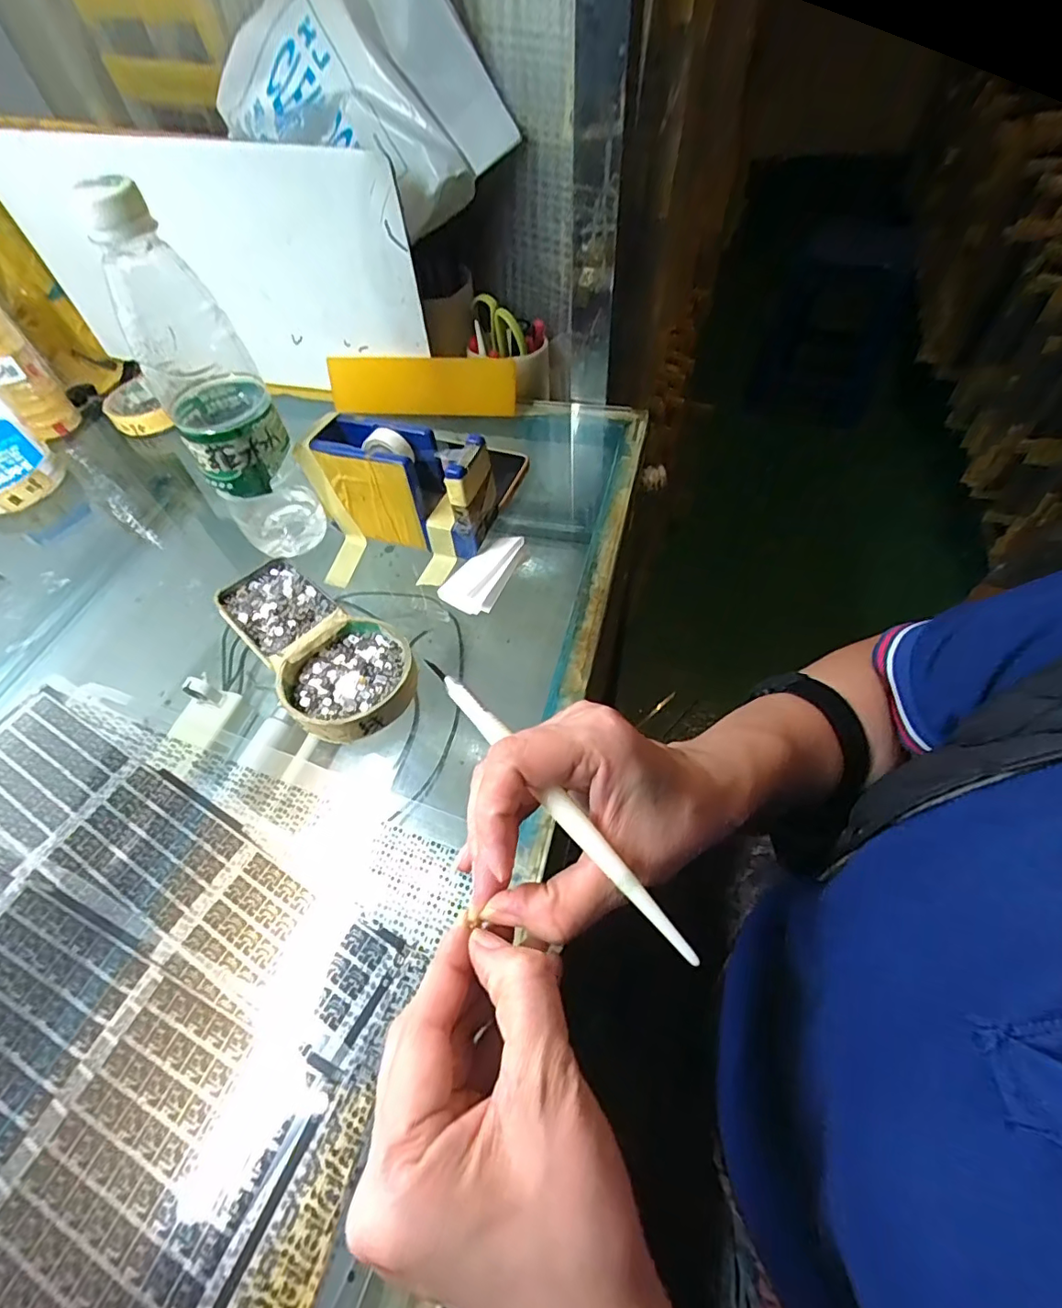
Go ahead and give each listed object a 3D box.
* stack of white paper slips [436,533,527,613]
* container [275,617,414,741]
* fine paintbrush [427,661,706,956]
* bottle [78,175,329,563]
[{"bbox_3d":[-0.036,-0.060,0.392,0.039,0.017,0.065,19,59,18],"label":"stack of white paper slips"},{"bbox_3d":[-0.114,0.017,0.345,0.080,0.021,0.079,-3,54,4],"label":"container"},{"bbox_3d":[0.006,0.052,0.204,0.008,0.005,0.148,-37,68,-19],"label":"fine paintbrush"},{"bbox_3d":[-0.206,-0.163,0.357,0.061,0.227,0.067,-31,57,-16],"label":"bottle"}]

